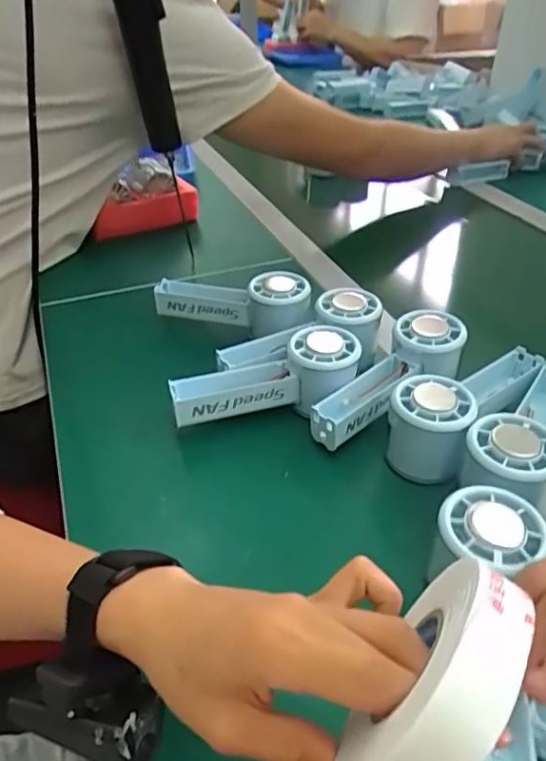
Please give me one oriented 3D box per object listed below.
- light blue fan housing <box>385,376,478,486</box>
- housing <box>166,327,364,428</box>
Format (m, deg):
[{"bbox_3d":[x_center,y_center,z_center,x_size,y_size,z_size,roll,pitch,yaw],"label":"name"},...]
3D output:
[{"bbox_3d":[0.111,0.038,0.411,0.055,0.070,0.050,14,39,15],"label":"light blue fan housing"},{"bbox_3d":[-0.002,0.002,0.450,0.149,0.050,0.053,-18,40,-4],"label":"housing"}]

